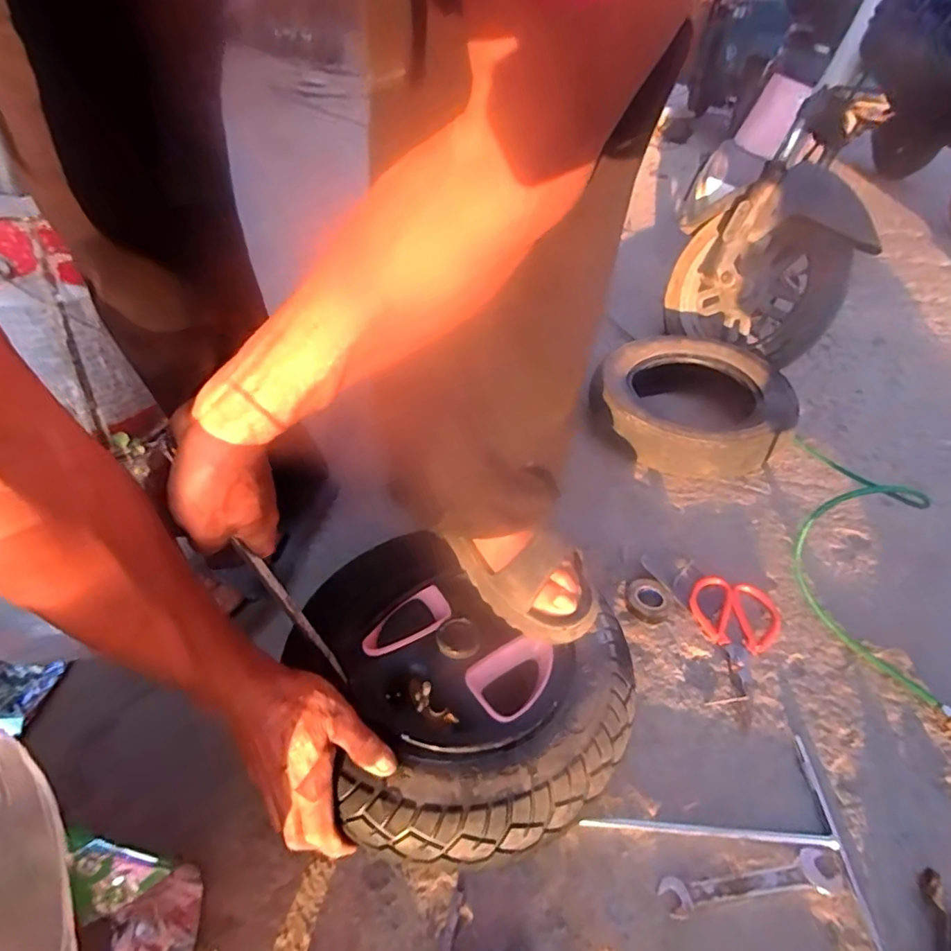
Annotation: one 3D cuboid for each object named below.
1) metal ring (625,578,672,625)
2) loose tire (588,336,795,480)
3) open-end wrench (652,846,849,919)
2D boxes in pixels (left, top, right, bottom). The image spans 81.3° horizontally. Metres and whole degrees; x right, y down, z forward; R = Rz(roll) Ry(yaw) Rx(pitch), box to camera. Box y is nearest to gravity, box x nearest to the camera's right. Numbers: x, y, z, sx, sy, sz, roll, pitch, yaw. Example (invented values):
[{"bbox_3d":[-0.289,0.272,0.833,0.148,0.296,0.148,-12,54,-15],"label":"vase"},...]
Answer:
[{"bbox_3d":[0.215,0.157,0.692,0.056,0.020,0.053,3,42,-3],"label":"metal ring"},{"bbox_3d":[0.371,-0.116,0.962,0.304,0.108,0.292,28,46,23],"label":"loose tire"},{"bbox_3d":[0.237,0.349,0.473,0.159,0.007,0.033,-4,42,-10],"label":"open-end wrench"}]

